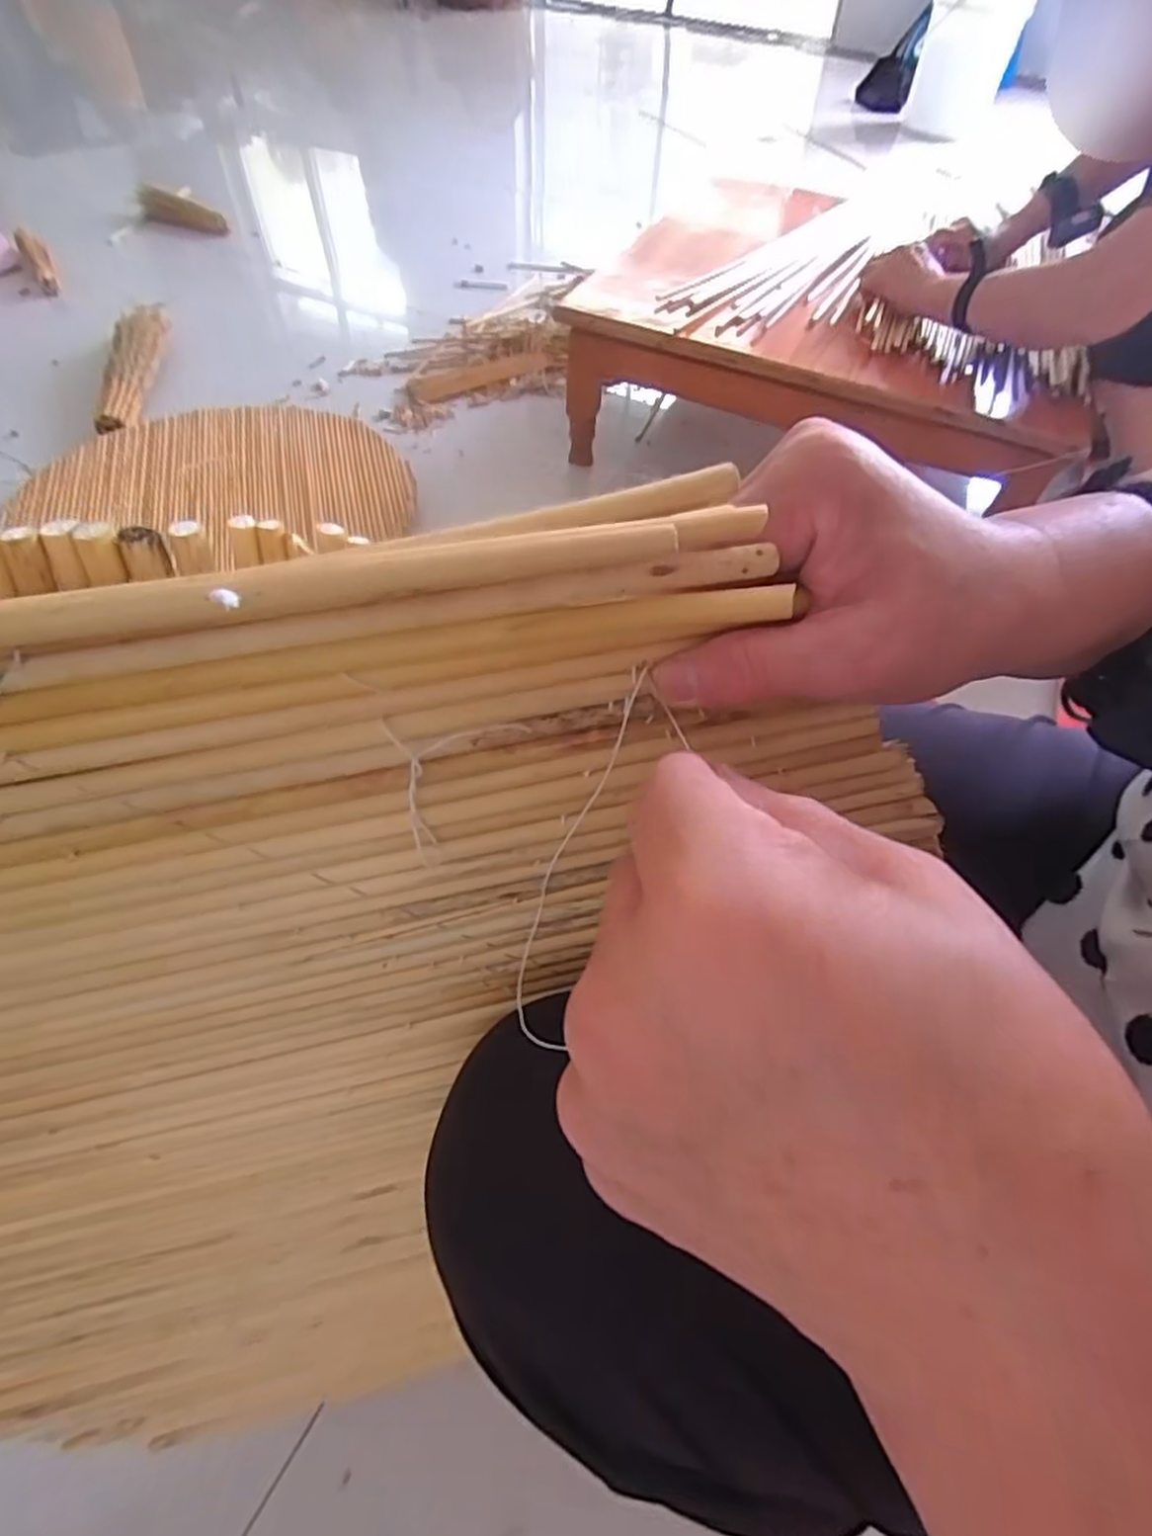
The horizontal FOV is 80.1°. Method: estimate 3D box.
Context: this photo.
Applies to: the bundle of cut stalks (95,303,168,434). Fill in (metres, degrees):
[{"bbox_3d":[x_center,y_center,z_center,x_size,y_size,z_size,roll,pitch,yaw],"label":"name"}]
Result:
[{"bbox_3d":[-0.793,-0.725,1.217,0.084,0.048,0.383,-7,55,-7],"label":"bundle of cut stalks"}]

